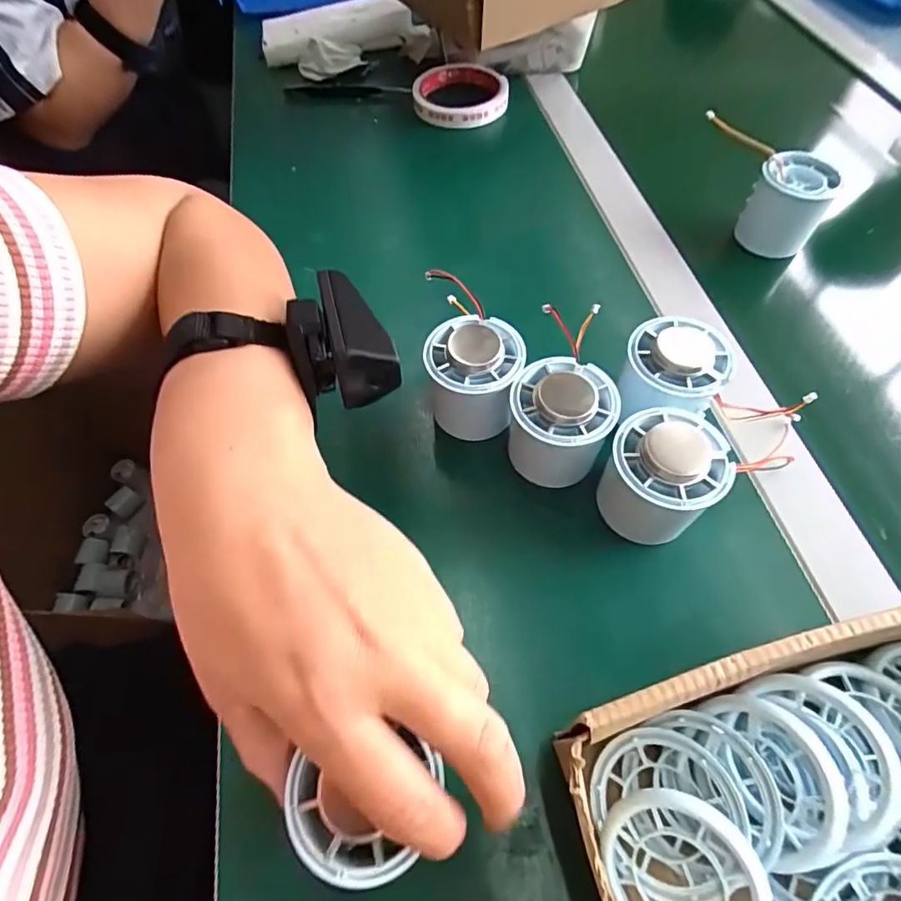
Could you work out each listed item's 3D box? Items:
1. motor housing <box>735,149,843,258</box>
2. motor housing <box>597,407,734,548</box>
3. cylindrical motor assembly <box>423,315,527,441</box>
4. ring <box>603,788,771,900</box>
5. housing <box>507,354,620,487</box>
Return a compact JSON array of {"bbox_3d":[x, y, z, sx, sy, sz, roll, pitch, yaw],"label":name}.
[{"bbox_3d":[0.253,-0.186,0.394,0.052,0.057,0.043,23,62,15],"label":"motor housing"},{"bbox_3d":[0.107,0.014,0.267,0.050,0.056,0.051,-1,58,1],"label":"motor housing"},{"bbox_3d":[0.014,-0.039,0.304,0.052,0.062,0.046,1,58,2],"label":"cylindrical motor assembly"},{"bbox_3d":[0.083,0.156,0.192,0.057,0.010,0.052,-5,80,28],"label":"ring"},{"bbox_3d":[0.059,-0.015,0.285,0.052,0.060,0.050,-1,58,1],"label":"housing"}]

